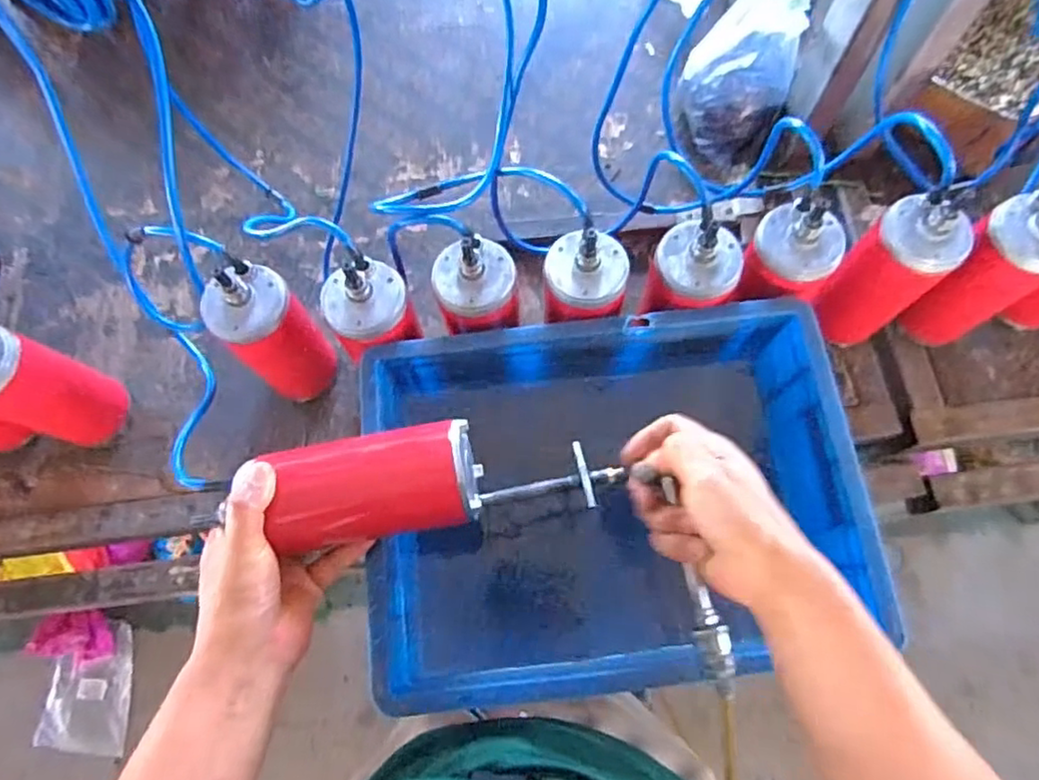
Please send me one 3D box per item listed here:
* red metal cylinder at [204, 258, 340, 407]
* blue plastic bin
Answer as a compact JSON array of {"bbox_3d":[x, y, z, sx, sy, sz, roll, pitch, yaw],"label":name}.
[{"bbox_3d":[-0.238,-0.051,0.606,0.079,0.180,0.082,-1,72,2],"label":"red metal cylinder"},{"bbox_3d":[0.078,0.103,0.582,0.394,0.173,0.299,-8,72,-1],"label":"blue plastic bin"}]

